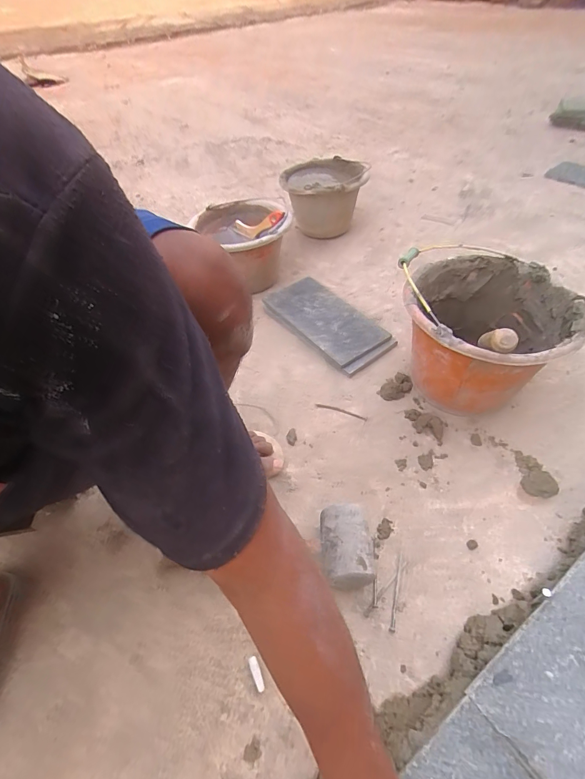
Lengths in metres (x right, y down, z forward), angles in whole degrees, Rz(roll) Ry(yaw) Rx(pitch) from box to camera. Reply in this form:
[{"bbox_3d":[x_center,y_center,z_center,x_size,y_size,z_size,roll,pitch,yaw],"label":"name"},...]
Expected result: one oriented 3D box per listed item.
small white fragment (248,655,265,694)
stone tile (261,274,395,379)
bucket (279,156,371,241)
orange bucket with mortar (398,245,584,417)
[{"bbox_3d":[-0.044,0.352,0.466,0.011,0.011,0.037,-22,51,-14],"label":"small white fragment"},{"bbox_3d":[0.077,-0.160,0.893,0.148,0.035,0.324,-31,54,-21],"label":"stone tile"},{"bbox_3d":[0.092,-0.593,1.182,0.254,0.191,0.294,10,55,5],"label":"bucket"},{"bbox_3d":[0.331,-0.092,0.686,0.257,0.215,0.278,1,55,-1],"label":"orange bucket with mortar"}]

